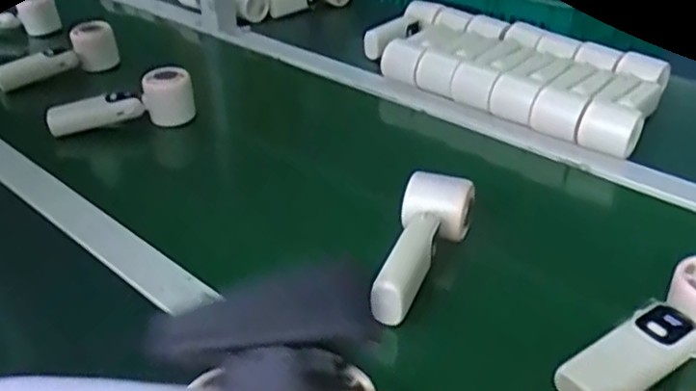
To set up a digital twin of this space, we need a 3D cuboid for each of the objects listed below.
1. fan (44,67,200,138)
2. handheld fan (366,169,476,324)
[{"bbox_3d":[-0.258,-0.100,0.747,0.164,0.077,0.050,-18,36,-25],"label":"fan"},{"bbox_3d":[0.065,0.039,0.532,0.058,0.047,0.161,8,33,14],"label":"handheld fan"}]

